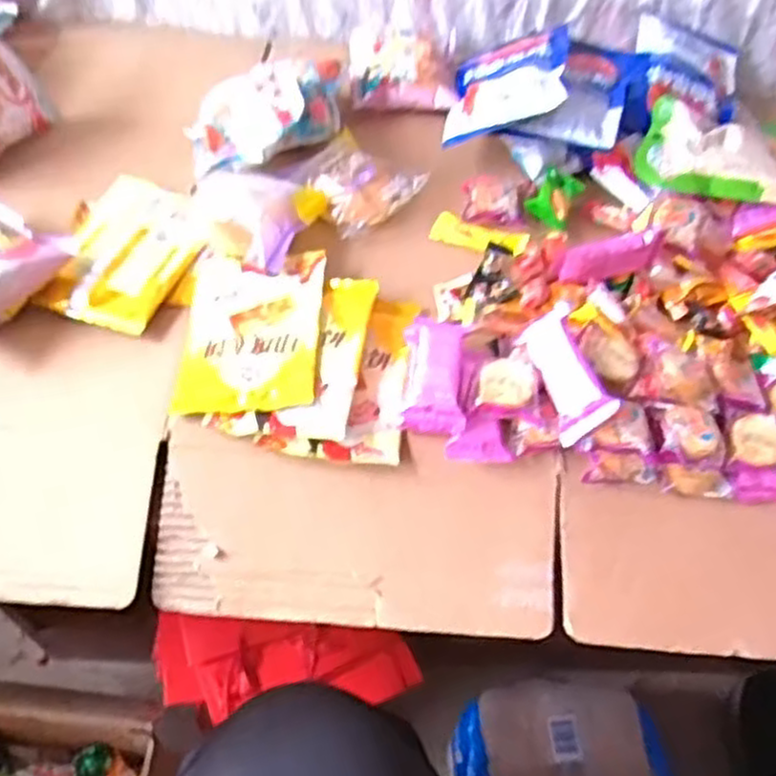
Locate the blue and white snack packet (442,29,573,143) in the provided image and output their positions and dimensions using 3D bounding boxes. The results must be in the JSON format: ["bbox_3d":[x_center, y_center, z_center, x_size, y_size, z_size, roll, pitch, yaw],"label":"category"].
[{"bbox_3d":[0.117,-0.309,0.730,0.117,0.022,0.165,-12,47,25],"label":"blue and white snack packet"}]

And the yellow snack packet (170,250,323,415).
[{"bbox_3d":[-0.104,-0.047,0.576,0.105,0.017,0.150,1,53,-4],"label":"yellow snack packet"}]

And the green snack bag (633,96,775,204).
[{"bbox_3d":[0.309,-0.219,0.706,0.149,0.043,0.118,8,53,1],"label":"green snack bag"}]

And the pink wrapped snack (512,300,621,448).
[{"bbox_3d":[0.129,-0.011,0.542,0.019,0.046,0.096,18,44,-51],"label":"pink wrapped snack"}]

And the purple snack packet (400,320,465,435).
[{"bbox_3d":[0.035,-0.009,0.552,0.043,0.029,0.083,4,53,-2],"label":"purple snack packet"}]

